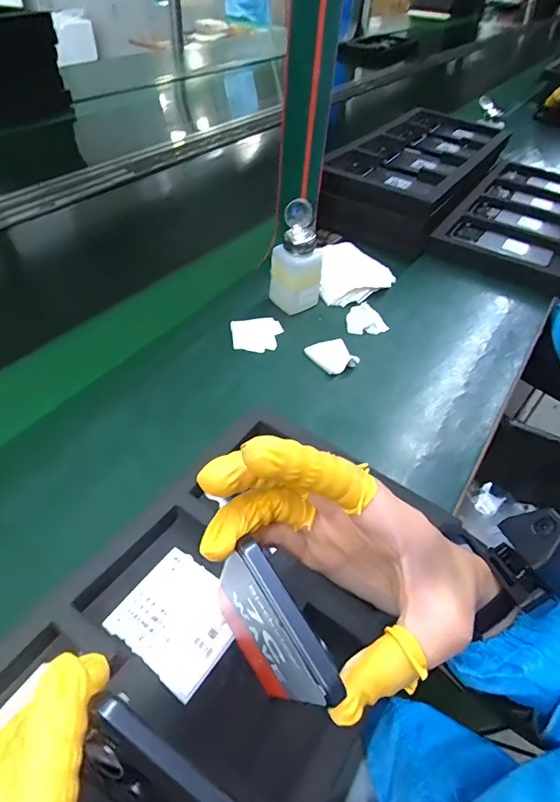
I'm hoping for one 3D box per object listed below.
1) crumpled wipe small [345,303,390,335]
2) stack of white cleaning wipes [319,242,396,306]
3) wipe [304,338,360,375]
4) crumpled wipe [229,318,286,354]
[{"bbox_3d":[0.116,-0.112,0.617,0.052,0.017,0.044,-4,47,-8],"label":"crumpled wipe small"},{"bbox_3d":[0.114,-0.189,0.677,0.106,0.034,0.107,2,47,-2],"label":"stack of white cleaning wipes"},{"bbox_3d":[0.065,-0.058,0.567,0.048,0.014,0.058,-26,53,-25],"label":"wipe"},{"bbox_3d":[-0.028,-0.086,0.588,0.064,0.005,0.064,-5,47,-9],"label":"crumpled wipe"}]

